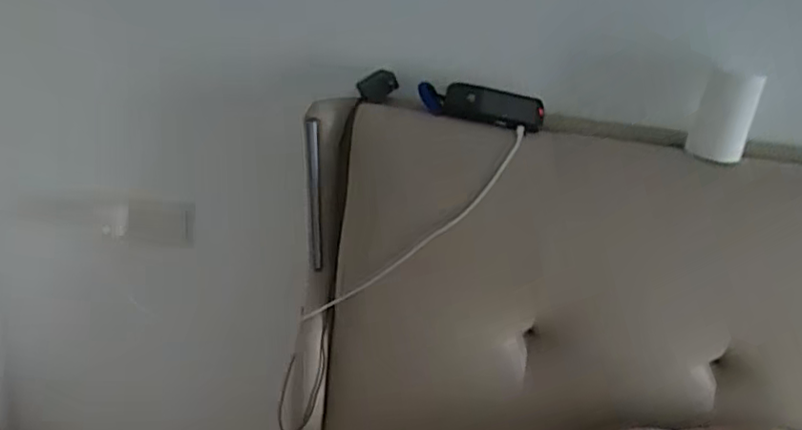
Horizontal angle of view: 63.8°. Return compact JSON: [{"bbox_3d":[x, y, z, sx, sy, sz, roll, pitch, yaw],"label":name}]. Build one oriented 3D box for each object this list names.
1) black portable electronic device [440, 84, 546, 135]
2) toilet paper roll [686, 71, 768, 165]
[{"bbox_3d":[0.145,-0.170,1.011,0.157,0.047,0.058,13,22,15],"label":"black portable electronic device"},{"bbox_3d":[0.488,-0.146,0.974,0.057,0.128,0.074,-14,30,-42],"label":"toilet paper roll"}]

